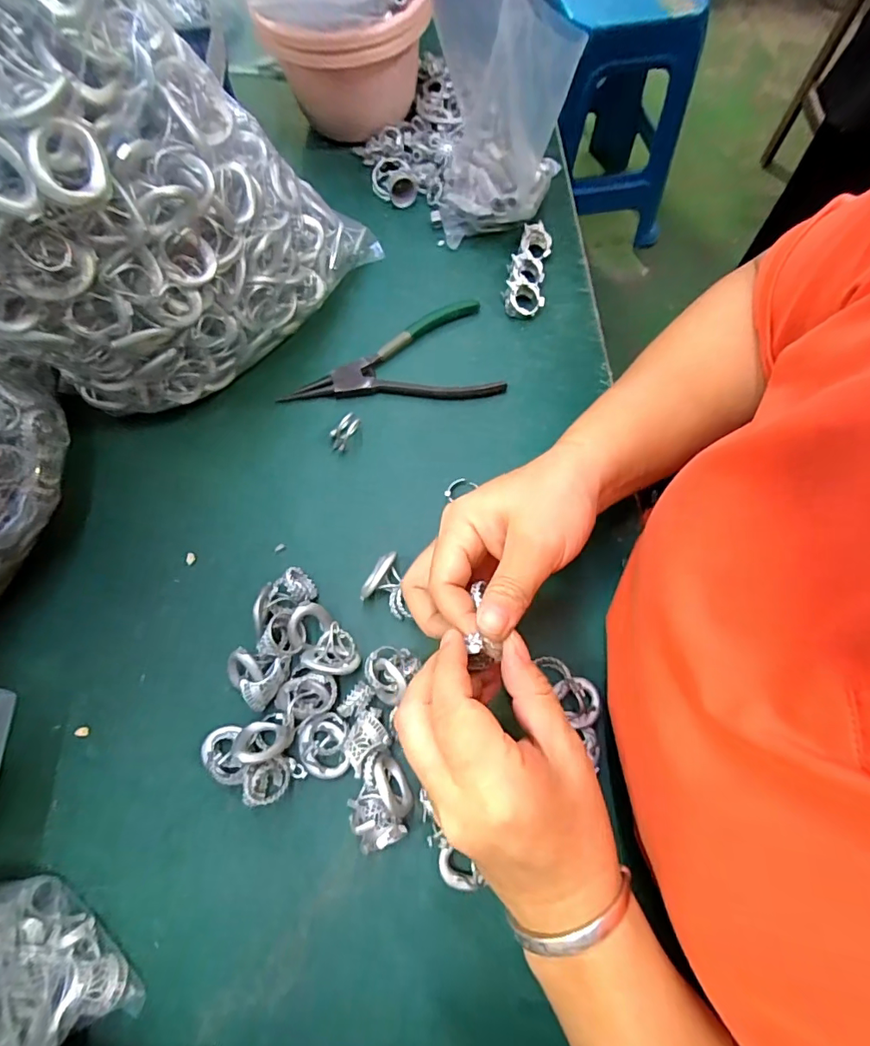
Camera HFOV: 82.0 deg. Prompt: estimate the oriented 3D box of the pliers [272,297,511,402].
[{"bbox_3d":[-0.033,-0.142,0.409,0.171,0.009,0.091,-1,69,1],"label":"pliers"}]

